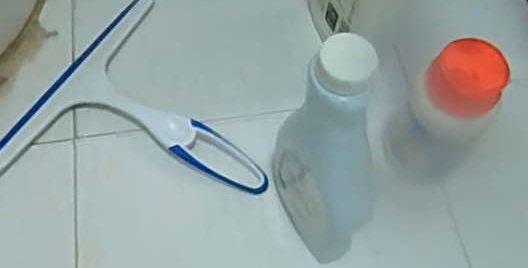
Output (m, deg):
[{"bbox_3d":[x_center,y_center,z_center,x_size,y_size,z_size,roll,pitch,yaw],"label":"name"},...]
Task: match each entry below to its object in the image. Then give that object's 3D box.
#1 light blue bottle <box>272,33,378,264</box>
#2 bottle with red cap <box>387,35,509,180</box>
[{"bbox_3d":[0.040,0.015,0.365,0.054,0.205,0.087,0,63,-4],"label":"light blue bottle"},{"bbox_3d":[0.132,-0.007,0.417,0.052,0.132,0.056,2,63,-3],"label":"bottle with red cap"}]

